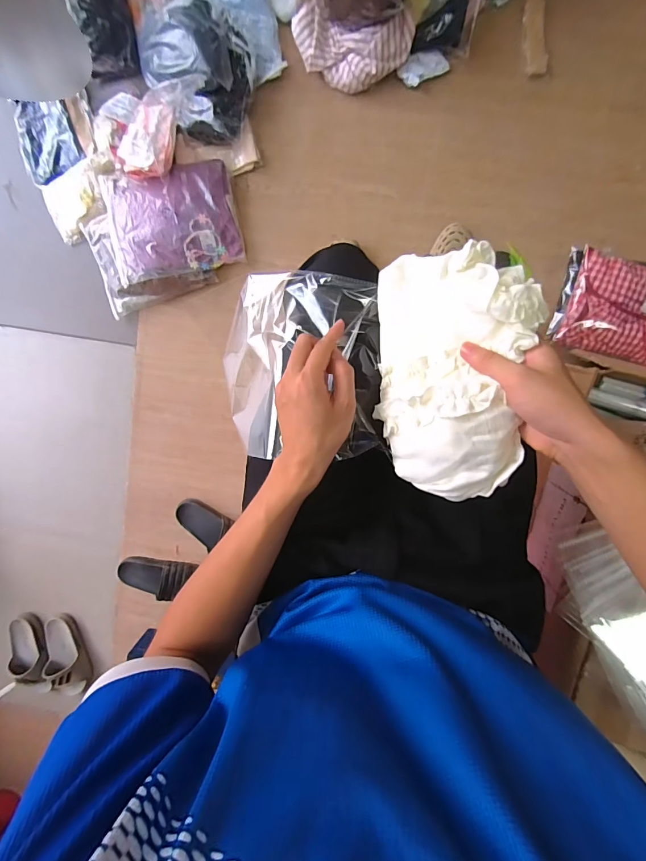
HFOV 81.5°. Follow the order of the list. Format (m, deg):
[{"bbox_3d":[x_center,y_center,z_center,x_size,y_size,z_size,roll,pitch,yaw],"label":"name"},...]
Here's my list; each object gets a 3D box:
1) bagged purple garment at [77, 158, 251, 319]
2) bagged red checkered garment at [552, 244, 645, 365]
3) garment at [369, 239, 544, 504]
[{"bbox_3d":[-0.406,-0.488,0.947,0.387,0.070,0.293,-12,98,4],"label":"bagged purple garment"},{"bbox_3d":[0.712,-0.277,0.861,0.286,0.045,0.218,14,98,1],"label":"bagged red checkered garment"},{"bbox_3d":[0.121,-0.055,0.367,0.152,0.049,0.237,7,93,33],"label":"garment"}]

